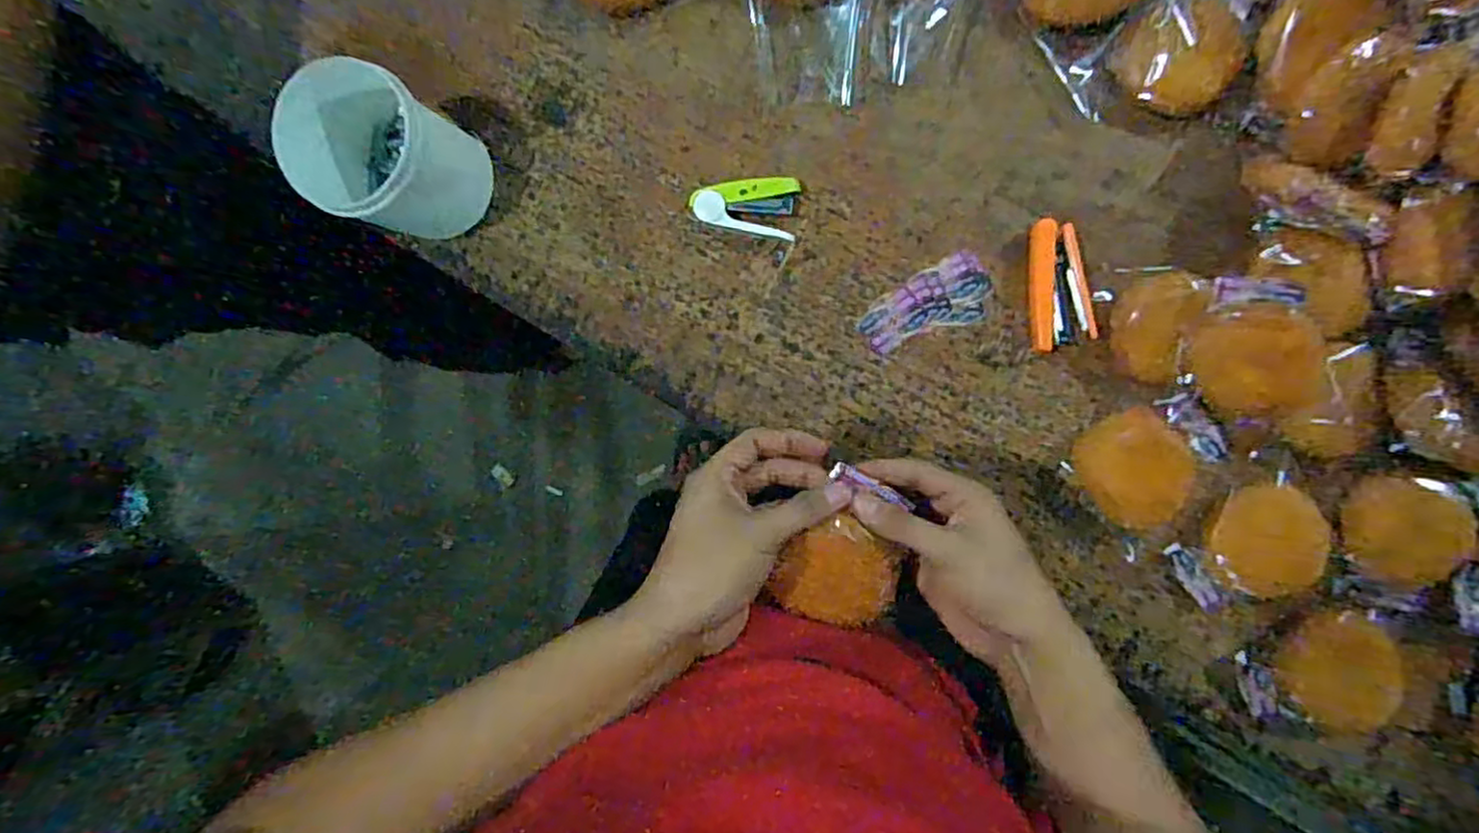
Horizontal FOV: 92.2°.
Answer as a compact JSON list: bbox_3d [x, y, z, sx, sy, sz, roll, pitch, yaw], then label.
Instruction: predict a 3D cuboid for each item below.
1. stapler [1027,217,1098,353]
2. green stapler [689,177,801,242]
[{"bbox_3d":[0.243,-0.101,0.546,0.044,0.021,0.094,-10,89,8],"label":"stapler"},{"bbox_3d":[0.004,-0.172,0.575,0.083,0.019,0.045,8,92,8],"label":"green stapler"}]

